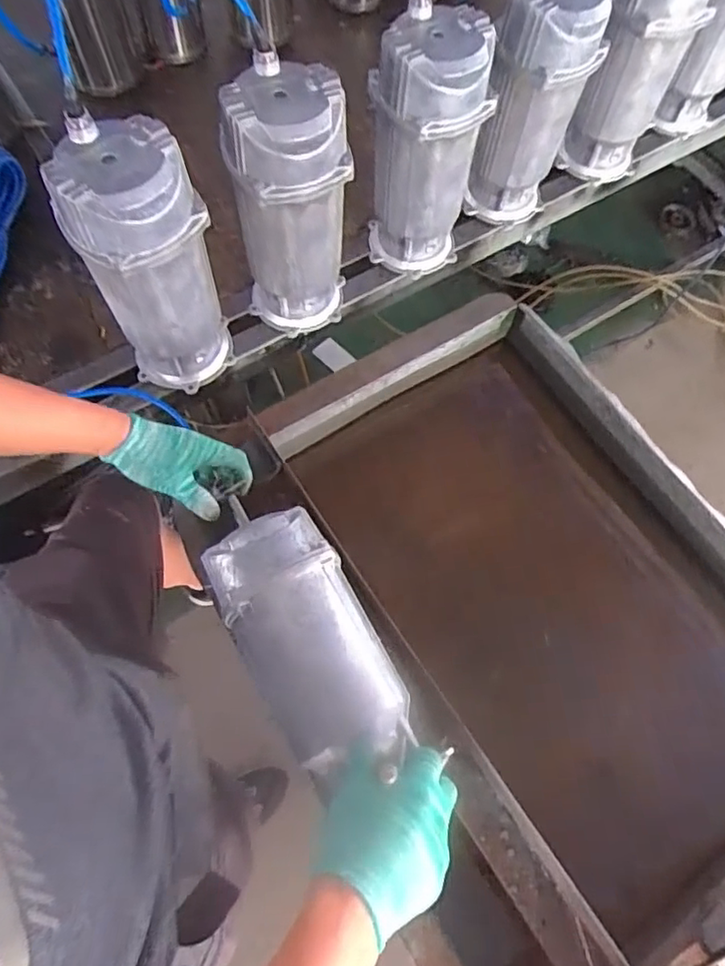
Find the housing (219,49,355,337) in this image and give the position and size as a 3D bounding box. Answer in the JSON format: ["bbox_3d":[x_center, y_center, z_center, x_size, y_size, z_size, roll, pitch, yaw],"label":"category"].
[{"bbox_3d":[-0.087,-0.324,0.734,0.136,0.296,0.114,4,67,-1],"label":"housing"}]

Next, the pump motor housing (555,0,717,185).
[{"bbox_3d":[0.396,-0.610,0.880,0.127,0.296,0.133,22,68,7],"label":"pump motor housing"}]

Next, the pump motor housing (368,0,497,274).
[{"bbox_3d":[0.076,-0.421,0.782,0.140,0.295,0.112,5,67,-1],"label":"pump motor housing"}]

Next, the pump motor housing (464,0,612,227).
[{"bbox_3d":[0.227,-0.507,0.822,0.124,0.296,0.117,22,68,7],"label":"pump motor housing"}]

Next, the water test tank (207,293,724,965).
[{"bbox_3d":[0.196,0.160,0.788,0.556,0.224,0.753,-29,71,-14],"label":"water test tank"}]

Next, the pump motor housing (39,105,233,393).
[{"bbox_3d":[-0.237,-0.238,0.687,0.134,0.294,0.113,-19,69,-10],"label":"pump motor housing"}]

